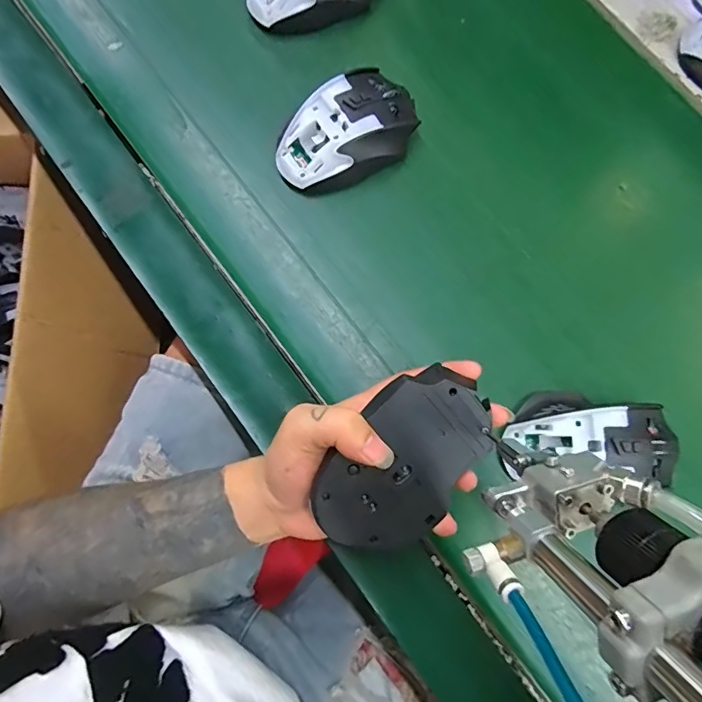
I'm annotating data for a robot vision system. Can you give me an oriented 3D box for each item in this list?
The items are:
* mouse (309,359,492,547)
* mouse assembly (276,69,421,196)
[{"bbox_3d":[0.029,0.061,0.288,0.069,0.040,0.109,33,93,-11],"label":"mouse"},{"bbox_3d":[-0.002,-0.168,0.369,0.111,0.034,0.063,-37,83,-10],"label":"mouse assembly"}]

